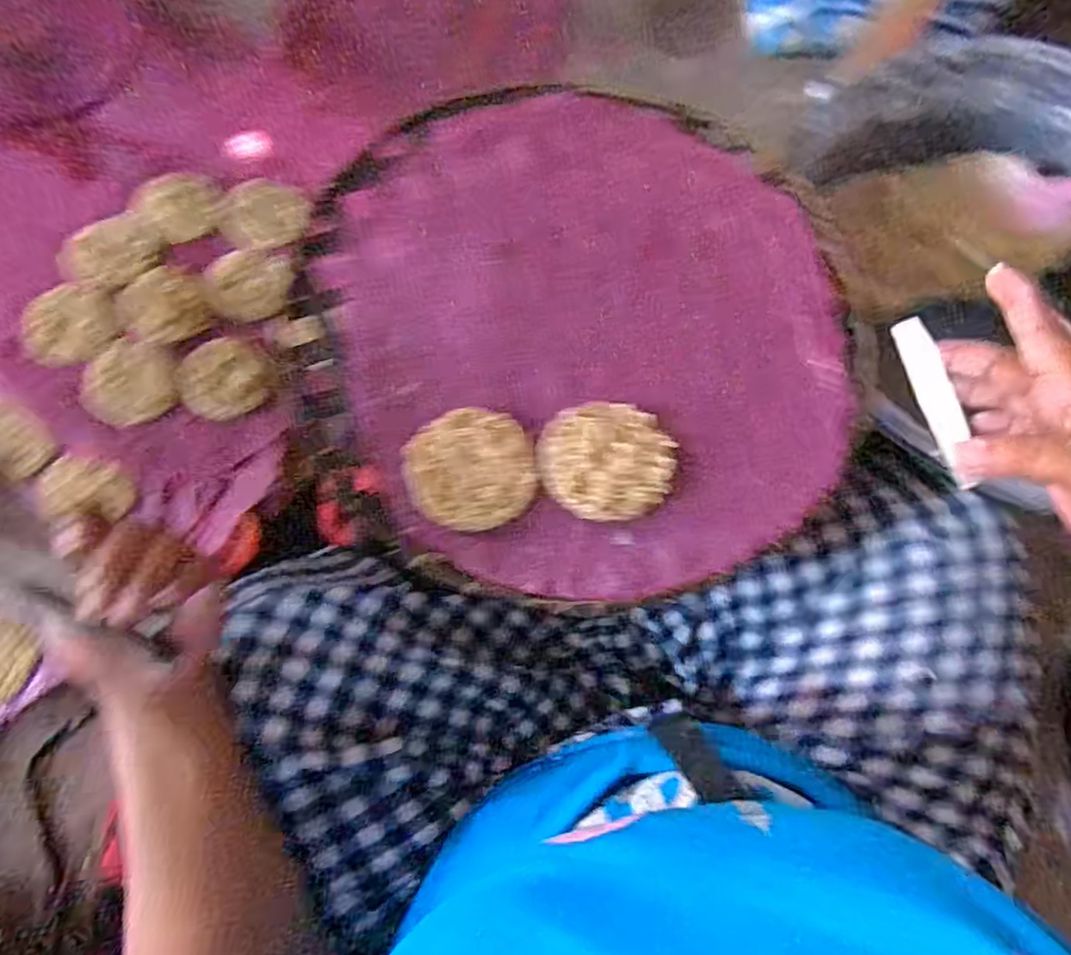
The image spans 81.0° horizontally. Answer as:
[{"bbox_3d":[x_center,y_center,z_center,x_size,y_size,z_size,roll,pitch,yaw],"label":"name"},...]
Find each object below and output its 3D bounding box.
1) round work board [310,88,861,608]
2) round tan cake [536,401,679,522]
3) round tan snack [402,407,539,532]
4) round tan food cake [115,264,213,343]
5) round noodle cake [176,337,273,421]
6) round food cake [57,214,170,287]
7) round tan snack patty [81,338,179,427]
[{"bbox_3d":[0.034,-0.108,0.424,0.332,0.022,0.368,-14,74,-6],"label":"round work board"},{"bbox_3d":[0.045,-0.013,0.392,0.083,0.011,0.076,0,73,-1],"label":"round tan cake"},{"bbox_3d":[-0.039,-0.005,0.386,0.074,0.010,0.074,-20,75,-7],"label":"round tan snack"},{"bbox_3d":[-0.359,-0.166,0.604,0.076,0.019,0.073,0,73,-1],"label":"round tan food cake"},{"bbox_3d":[-0.302,-0.097,0.607,0.078,0.014,0.073,2,84,-24],"label":"round noodle cake"},{"bbox_3d":[-0.414,-0.224,0.612,0.089,0.018,0.072,-41,78,-12],"label":"round food cake"},{"bbox_3d":[-0.379,-0.088,0.586,0.082,0.017,0.073,-41,78,-12],"label":"round tan snack patty"}]

